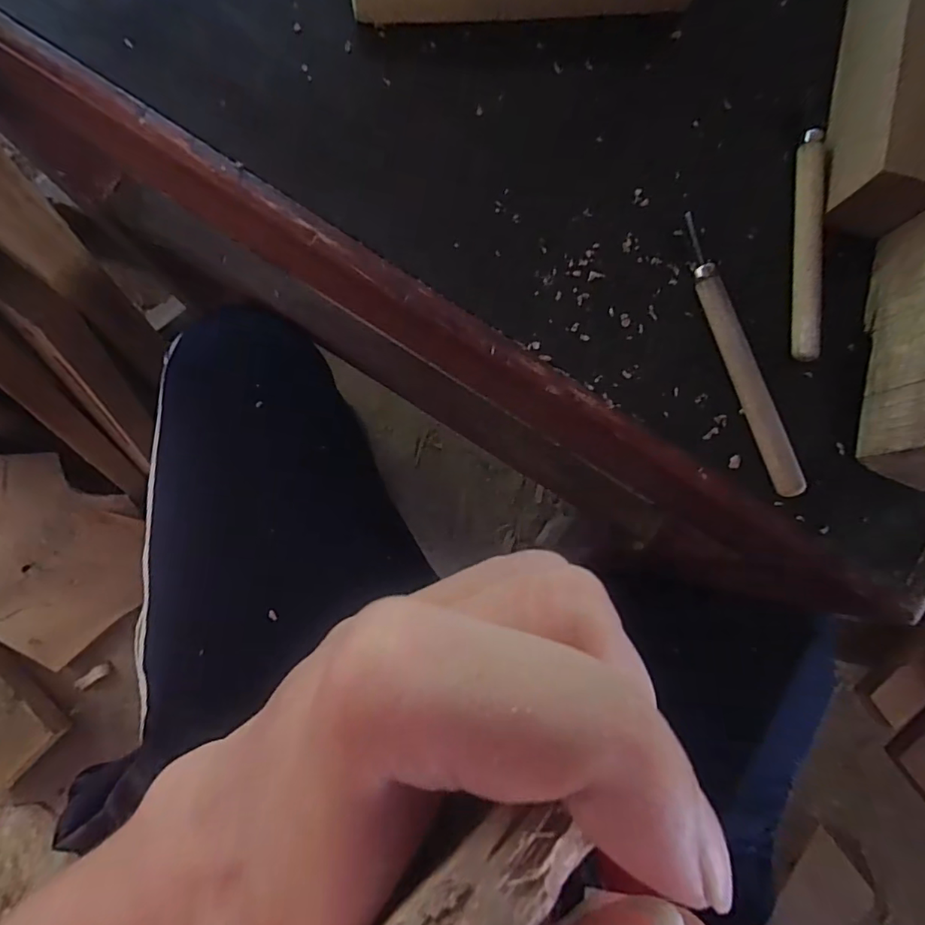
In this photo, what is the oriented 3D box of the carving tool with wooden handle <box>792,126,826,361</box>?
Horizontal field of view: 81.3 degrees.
[{"bbox_3d":[0.158,-0.099,0.245,0.010,0.013,0.105,5,83,-4],"label":"carving tool with wooden handle"}]

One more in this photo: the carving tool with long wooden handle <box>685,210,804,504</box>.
[{"bbox_3d":[0.123,-0.047,0.237,0.012,0.010,0.127,-19,85,-6],"label":"carving tool with long wooden handle"}]

